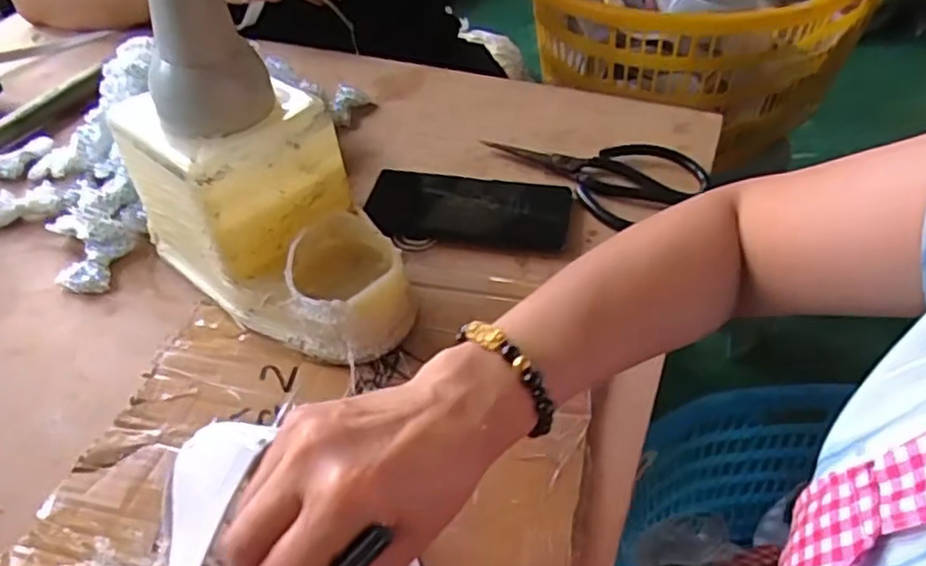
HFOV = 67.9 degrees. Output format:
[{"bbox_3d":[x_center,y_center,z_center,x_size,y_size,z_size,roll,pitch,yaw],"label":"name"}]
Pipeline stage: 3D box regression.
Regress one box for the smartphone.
[{"bbox_3d":[0.003,-0.060,0.522,0.153,0.012,0.074,4,45,8],"label":"smartphone"}]

